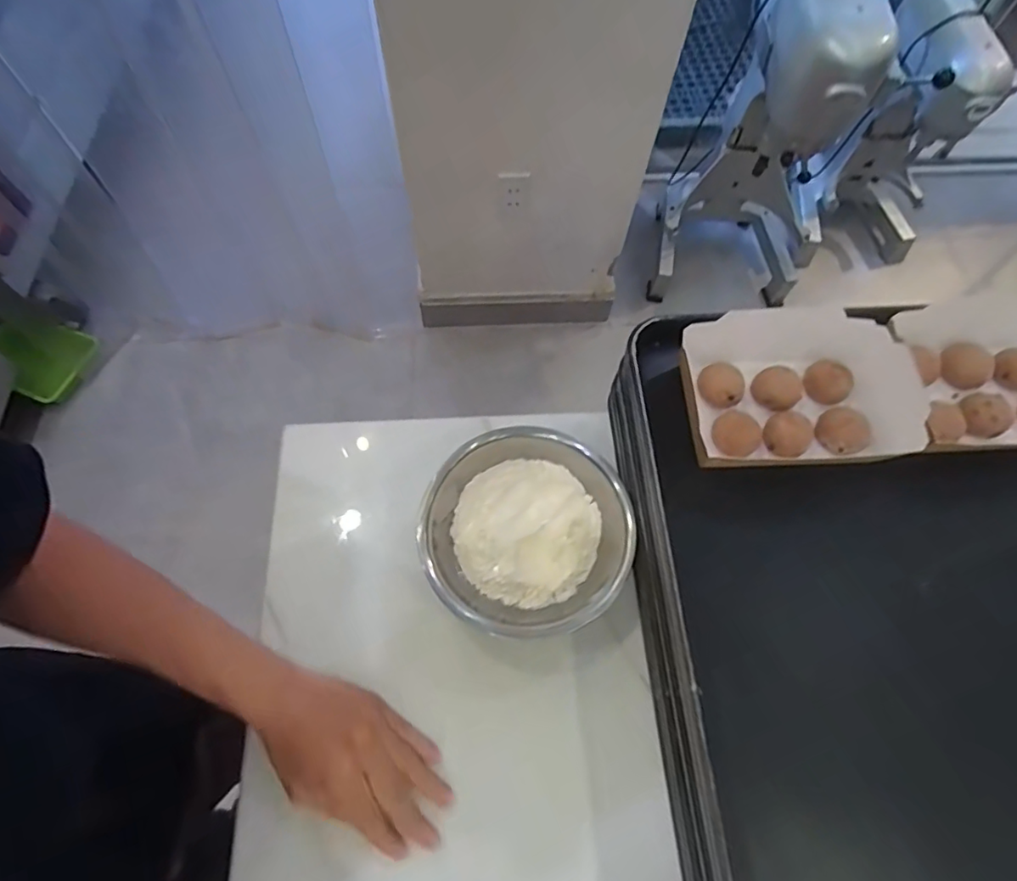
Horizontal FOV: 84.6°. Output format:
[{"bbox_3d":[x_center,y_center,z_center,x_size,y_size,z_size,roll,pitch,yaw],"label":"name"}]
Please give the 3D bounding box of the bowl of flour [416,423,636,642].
[{"bbox_3d":[0.018,0.082,0.497,0.189,0.068,0.178,-17,68,-9],"label":"bowl of flour"}]

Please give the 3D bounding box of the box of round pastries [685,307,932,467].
[{"bbox_3d":[0.247,-0.043,0.474,0.201,0.050,0.126,-3,67,-3],"label":"box of round pastries"}]

